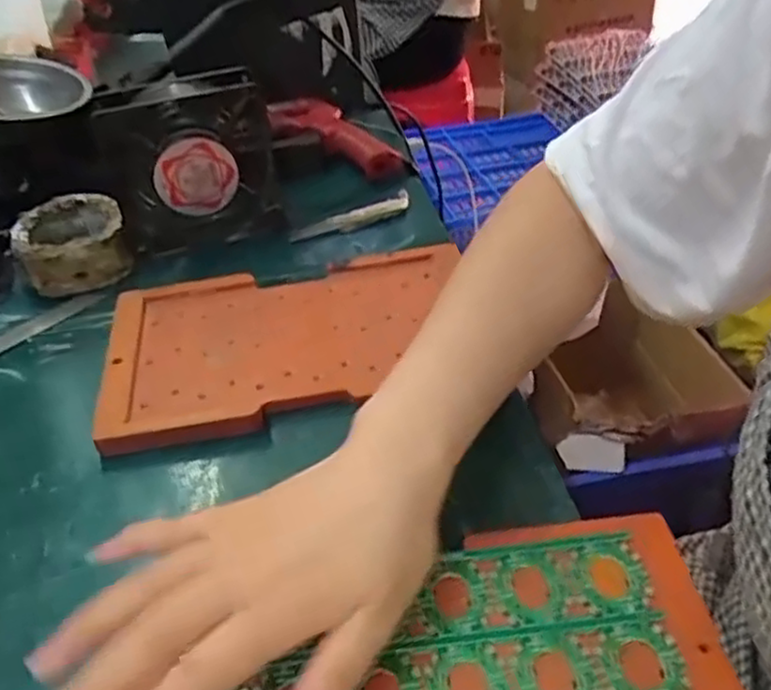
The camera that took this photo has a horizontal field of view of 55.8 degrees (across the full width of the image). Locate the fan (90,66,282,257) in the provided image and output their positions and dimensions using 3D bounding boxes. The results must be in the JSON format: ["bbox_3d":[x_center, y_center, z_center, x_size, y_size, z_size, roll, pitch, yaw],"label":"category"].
[{"bbox_3d":[-0.149,-0.141,0.561,0.124,0.117,0.047,-19,41,-10],"label":"fan"}]

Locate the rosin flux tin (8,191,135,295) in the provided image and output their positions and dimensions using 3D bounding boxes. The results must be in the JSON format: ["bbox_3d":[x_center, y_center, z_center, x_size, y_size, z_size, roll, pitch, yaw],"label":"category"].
[{"bbox_3d":[-0.239,-0.079,0.556,0.076,0.038,0.074,-2,39,2],"label":"rosin flux tin"}]

